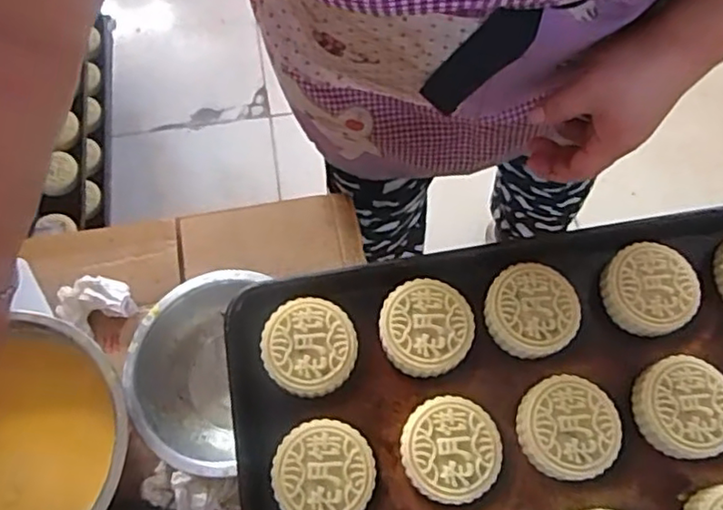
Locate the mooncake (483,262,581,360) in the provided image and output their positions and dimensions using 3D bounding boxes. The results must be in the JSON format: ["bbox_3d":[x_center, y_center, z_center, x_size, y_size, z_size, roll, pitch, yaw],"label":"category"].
[{"bbox_3d":[0.133,0.044,0.486,0.070,0.021,0.067,0,66,0],"label":"mooncake"}]

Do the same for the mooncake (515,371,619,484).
[{"bbox_3d":[0.150,0.127,0.458,0.069,0.029,0.071,0,66,0],"label":"mooncake"}]

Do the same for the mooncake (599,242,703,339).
[{"bbox_3d":[0.226,0.028,0.496,0.067,0.030,0.066,0,66,0],"label":"mooncake"}]

